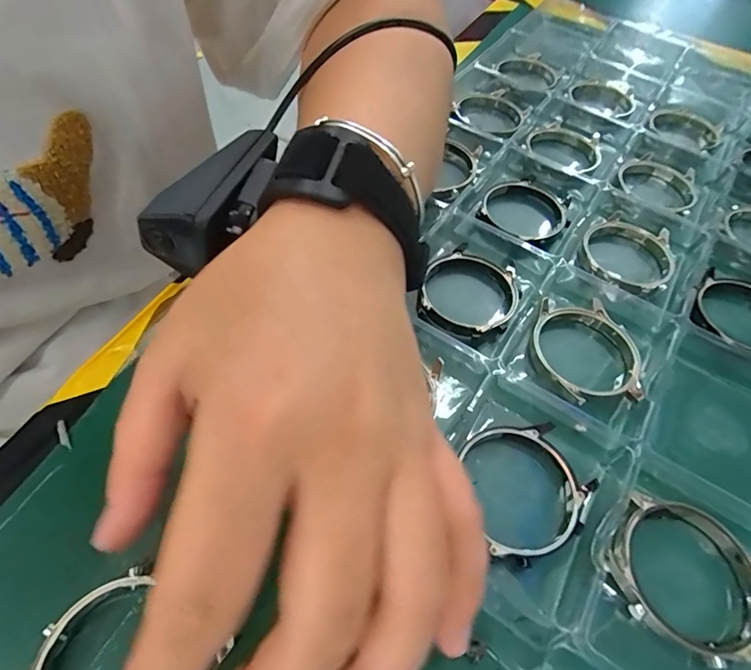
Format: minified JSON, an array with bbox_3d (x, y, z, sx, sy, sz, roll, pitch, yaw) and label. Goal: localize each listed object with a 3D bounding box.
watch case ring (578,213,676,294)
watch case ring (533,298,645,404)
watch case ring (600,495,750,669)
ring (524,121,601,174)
[{"bbox_3d":[0.131,-0.043,0.238,0.047,0.007,0.049,3,56,-4],"label":"watch case ring"},{"bbox_3d":[0.093,0.007,0.203,0.045,0.008,0.051,-1,56,-6],"label":"watch case ring"},{"bbox_3d":[0.106,0.082,0.154,0.053,0.011,0.045,37,60,18],"label":"watch case ring"},{"bbox_3d":[0.118,-0.117,0.287,0.045,0.007,0.048,3,56,-4],"label":"ring"}]

